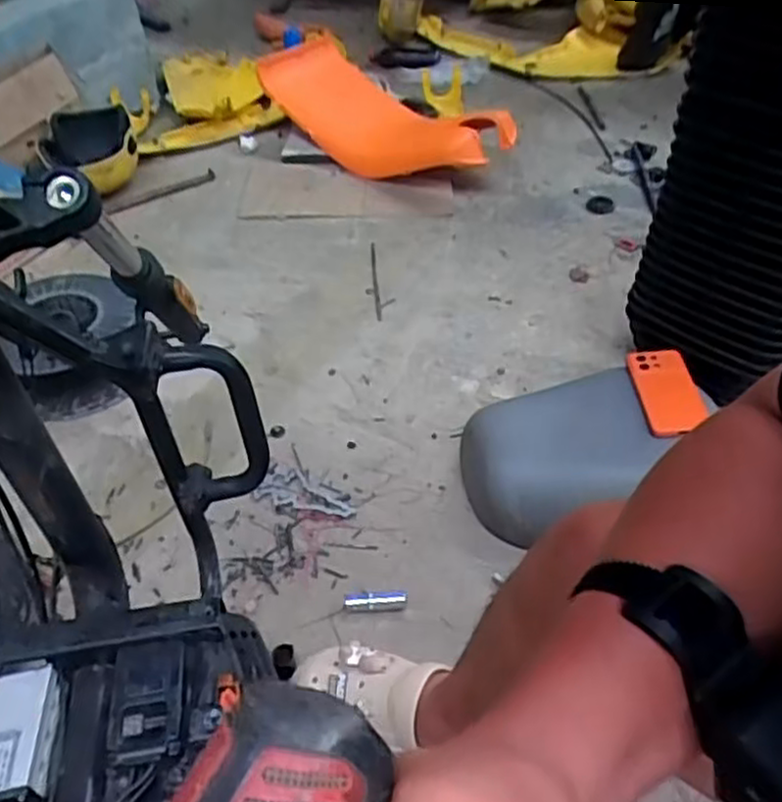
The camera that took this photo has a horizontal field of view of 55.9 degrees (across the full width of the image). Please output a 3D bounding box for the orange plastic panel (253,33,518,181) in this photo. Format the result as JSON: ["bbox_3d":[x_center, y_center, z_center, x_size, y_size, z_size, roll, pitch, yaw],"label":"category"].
[{"bbox_3d":[-0.013,-0.549,1.405,0.501,0.176,0.196,18,45,-3],"label":"orange plastic panel"}]

